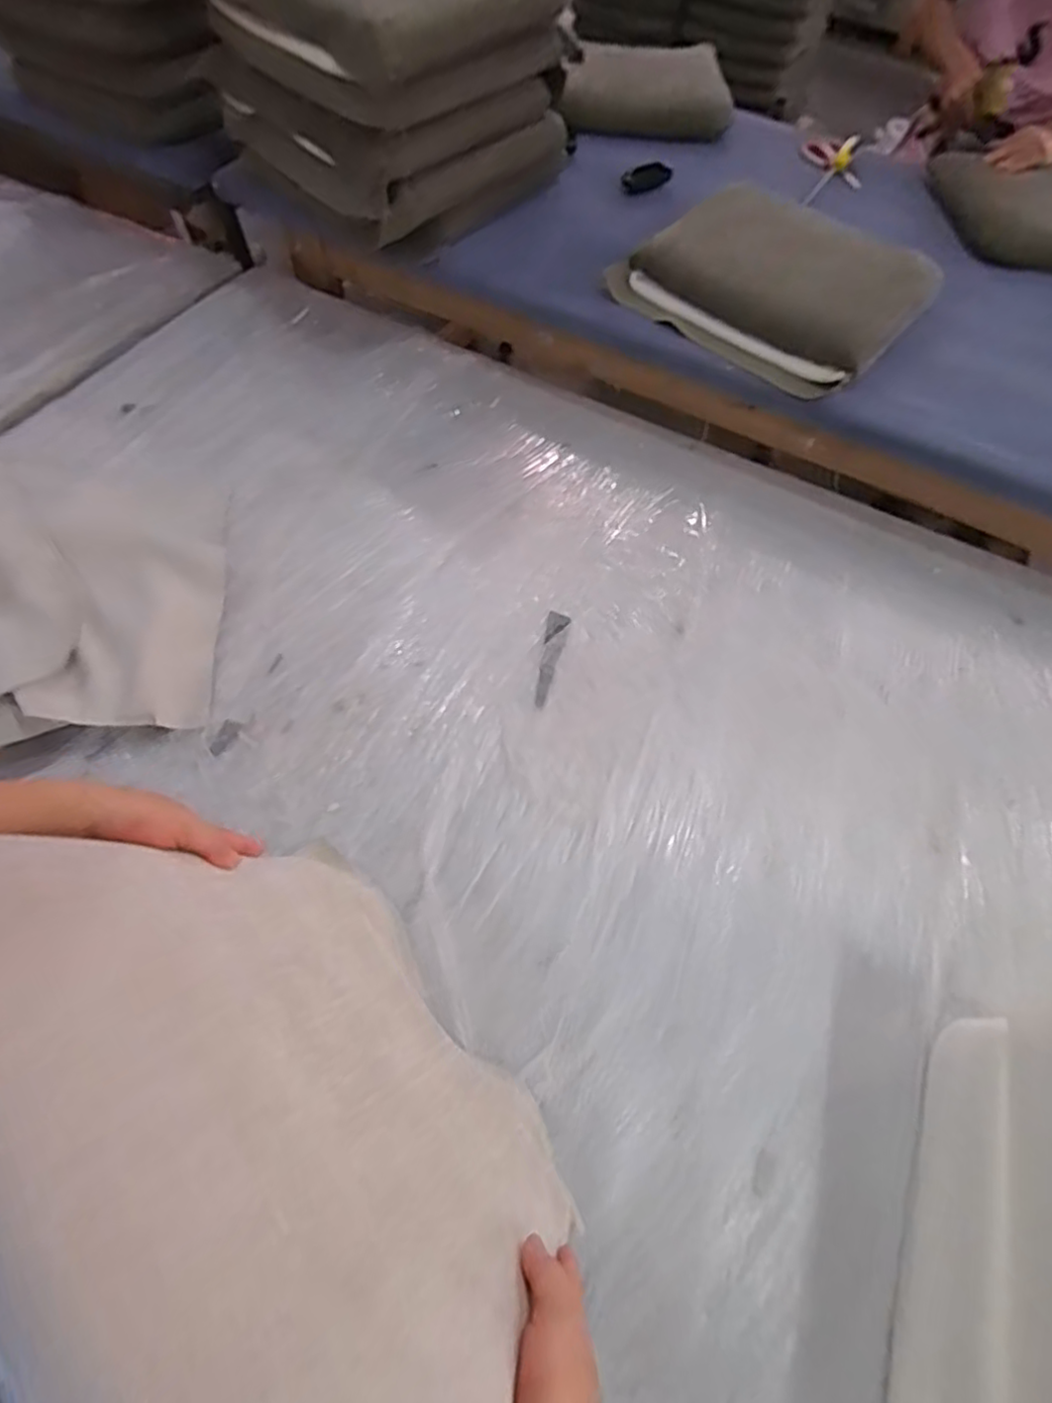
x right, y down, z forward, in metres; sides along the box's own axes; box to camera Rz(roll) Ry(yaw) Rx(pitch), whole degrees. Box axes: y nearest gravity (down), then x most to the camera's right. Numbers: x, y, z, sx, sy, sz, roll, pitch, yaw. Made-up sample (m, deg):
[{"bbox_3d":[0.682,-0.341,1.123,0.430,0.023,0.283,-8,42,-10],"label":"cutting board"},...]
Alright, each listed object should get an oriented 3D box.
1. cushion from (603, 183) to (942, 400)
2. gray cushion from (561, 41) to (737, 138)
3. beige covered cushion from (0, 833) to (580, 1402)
[{"bbox_3d":[0.429,-0.719,1.087,0.441,0.085,0.353,37,64,17],"label":"cushion"},{"bbox_3d":[0.266,-1.368,1.429,0.363,0.083,0.284,-9,60,-9],"label":"gray cushion"},{"bbox_3d":[-0.144,0.262,0.447,0.043,0.441,0.401,-46,71,0],"label":"beige covered cushion"}]

